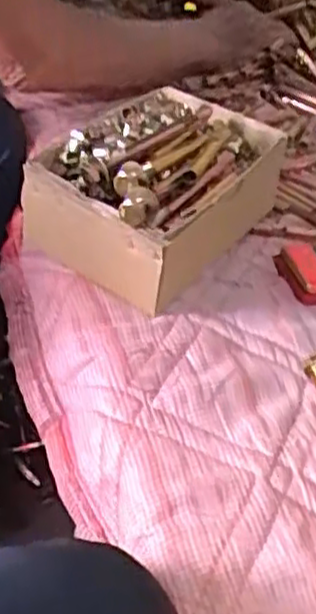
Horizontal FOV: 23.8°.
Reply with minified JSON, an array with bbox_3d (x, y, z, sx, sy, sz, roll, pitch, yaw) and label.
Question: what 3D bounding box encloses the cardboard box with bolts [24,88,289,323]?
[{"bbox_3d":[0.001,-0.094,0.592,0.131,0.090,0.189,32,44,19],"label":"cardboard box with bolts"}]

